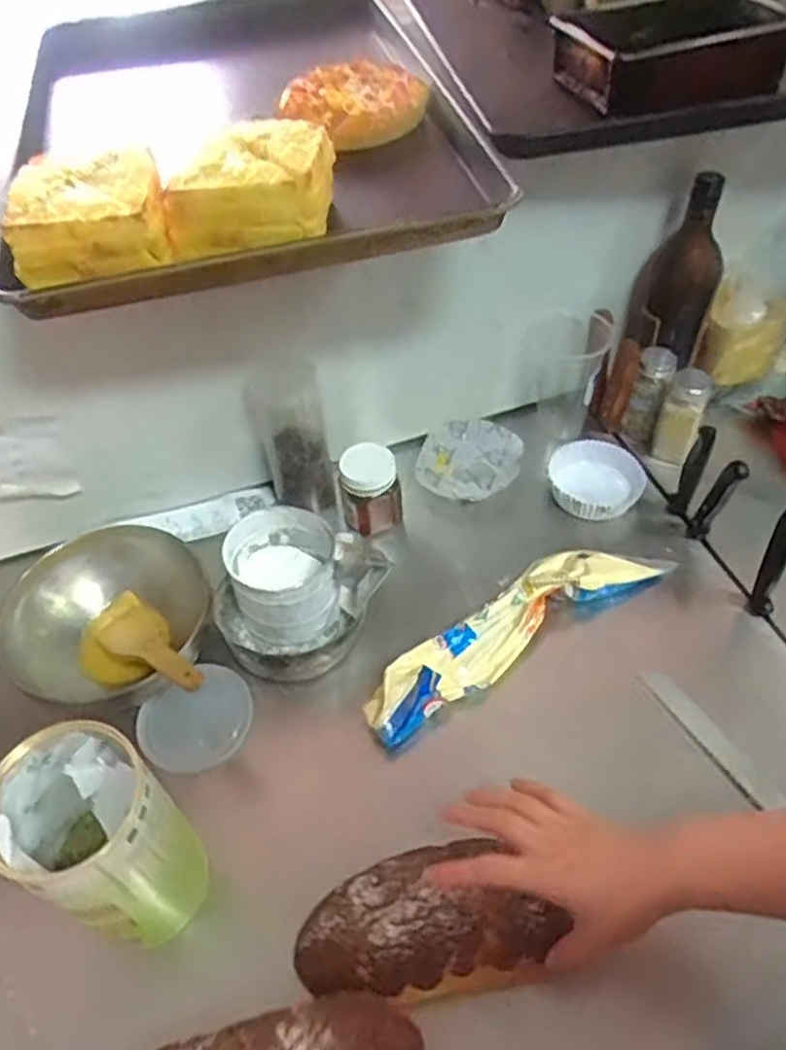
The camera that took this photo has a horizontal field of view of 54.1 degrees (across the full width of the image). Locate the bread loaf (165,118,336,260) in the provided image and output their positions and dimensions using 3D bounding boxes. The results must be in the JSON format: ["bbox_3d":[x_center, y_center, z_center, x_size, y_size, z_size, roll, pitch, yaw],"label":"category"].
[{"bbox_3d":[-0.115,-0.273,0.627,0.136,0.069,0.098,-6,49,-1],"label":"bread loaf"}]

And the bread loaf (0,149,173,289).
[{"bbox_3d":[-0.242,-0.246,0.609,0.122,0.059,0.109,-15,50,-8],"label":"bread loaf"}]

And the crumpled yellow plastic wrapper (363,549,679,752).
[{"bbox_3d":[0.126,0.100,0.802,0.355,0.035,0.081,-27,53,-18],"label":"crumpled yellow plastic wrapper"}]

